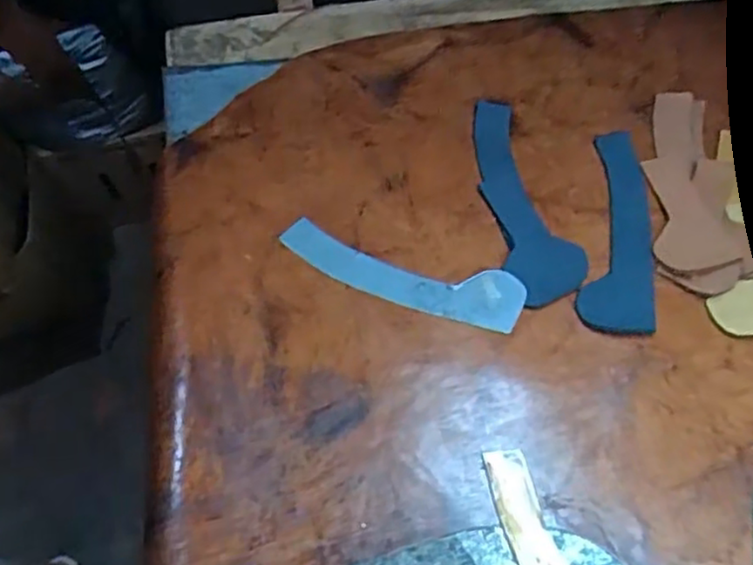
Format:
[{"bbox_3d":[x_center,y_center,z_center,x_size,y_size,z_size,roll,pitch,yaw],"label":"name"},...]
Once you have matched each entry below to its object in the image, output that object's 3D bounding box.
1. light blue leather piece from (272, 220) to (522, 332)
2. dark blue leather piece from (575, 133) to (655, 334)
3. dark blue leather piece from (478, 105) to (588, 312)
[{"bbox_3d":[0.019,-0.008,0.541,0.197,0.005,0.049,17,60,10],"label":"light blue leather piece"},{"bbox_3d":[0.202,-0.047,0.558,0.055,0.004,0.200,11,59,6],"label":"dark blue leather piece"},{"bbox_3d":[0.127,-0.077,0.584,0.066,0.006,0.220,-3,57,-8],"label":"dark blue leather piece"}]

